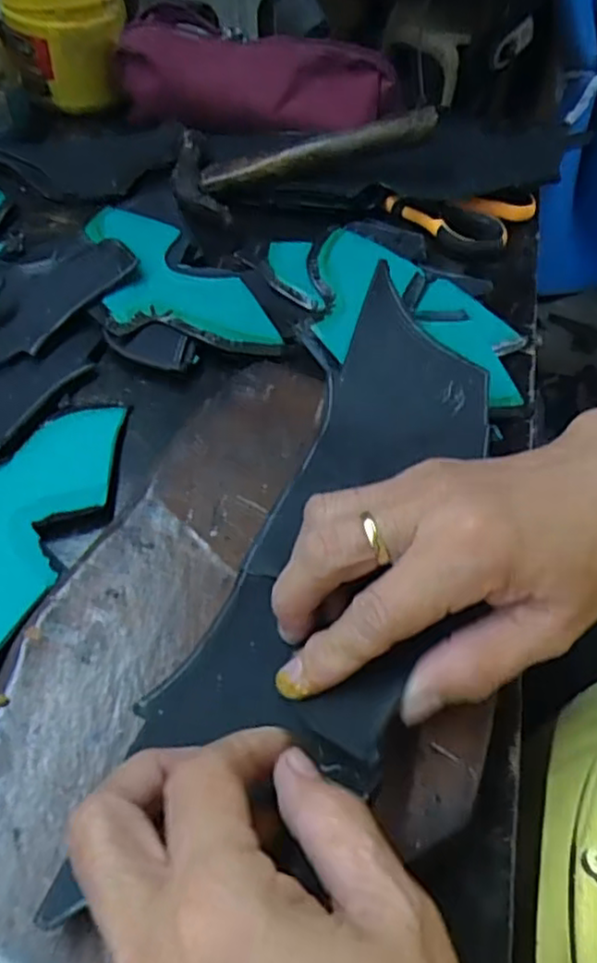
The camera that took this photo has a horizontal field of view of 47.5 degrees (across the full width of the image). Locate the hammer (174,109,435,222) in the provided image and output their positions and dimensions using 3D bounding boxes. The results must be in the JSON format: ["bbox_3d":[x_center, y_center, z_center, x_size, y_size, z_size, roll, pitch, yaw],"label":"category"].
[{"bbox_3d":[-0.002,-0.228,0.471,0.188,0.021,0.087,-6,50,14],"label":"hammer"}]

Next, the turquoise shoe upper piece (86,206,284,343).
[{"bbox_3d":[-0.081,-0.127,0.416,0.082,0.012,0.147,-21,57,-20],"label":"turquoise shoe upper piece"}]

